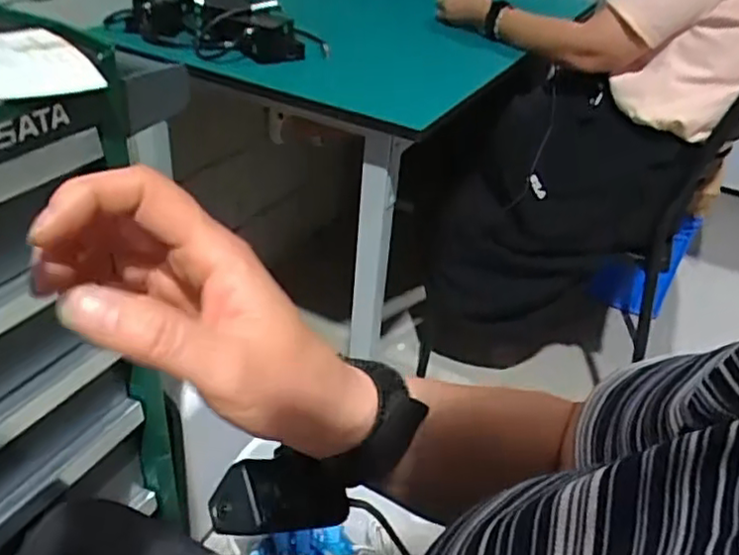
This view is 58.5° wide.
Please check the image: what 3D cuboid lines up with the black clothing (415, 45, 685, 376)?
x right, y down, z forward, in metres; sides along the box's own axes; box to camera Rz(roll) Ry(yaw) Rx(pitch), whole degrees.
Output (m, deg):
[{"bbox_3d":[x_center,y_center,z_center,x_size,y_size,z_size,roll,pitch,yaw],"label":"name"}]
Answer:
[{"bbox_3d":[0.302,-0.077,1.241,0.352,0.561,0.258,11,36,6],"label":"black clothing"}]

